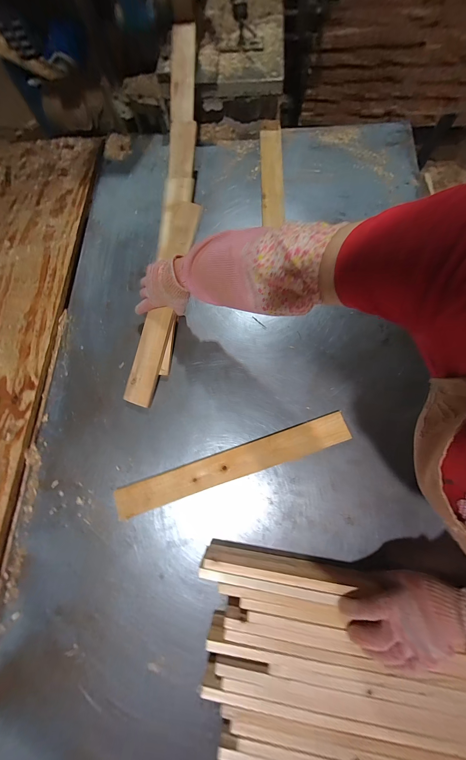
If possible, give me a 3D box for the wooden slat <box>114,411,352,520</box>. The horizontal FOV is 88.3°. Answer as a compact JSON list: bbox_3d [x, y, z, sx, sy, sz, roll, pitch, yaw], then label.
[{"bbox_3d":[0.001,0.175,0.497,0.489,0.014,0.058,-19,80,-2],"label":"wooden slat"}]

